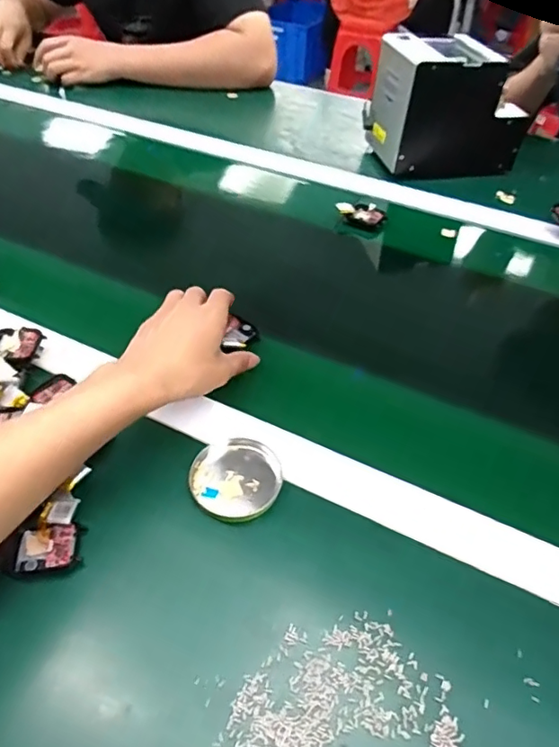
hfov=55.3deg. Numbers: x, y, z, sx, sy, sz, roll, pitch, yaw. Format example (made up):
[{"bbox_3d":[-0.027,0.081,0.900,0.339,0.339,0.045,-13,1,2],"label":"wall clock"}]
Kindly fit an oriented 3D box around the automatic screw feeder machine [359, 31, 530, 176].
[{"bbox_3d":[0.227,-0.361,0.718,0.191,0.139,0.126,-5,48,-7],"label":"automatic screw feeder machine"}]

